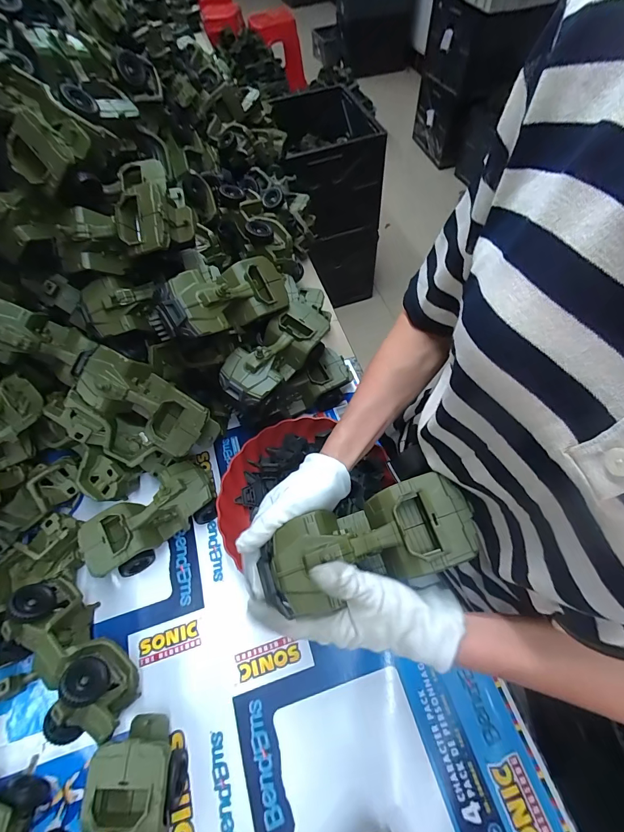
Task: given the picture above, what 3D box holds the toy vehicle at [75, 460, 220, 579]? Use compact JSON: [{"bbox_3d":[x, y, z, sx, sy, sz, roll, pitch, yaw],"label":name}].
[{"bbox_3d":[-0.218,0.139,0.493,0.171,0.069,0.080,-34,64,-14],"label":"toy vehicle"}]

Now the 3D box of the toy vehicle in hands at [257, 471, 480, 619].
[{"bbox_3d":[0.050,0.115,0.322,0.179,0.057,0.076,-17,61,-3],"label":"toy vehicle in hands"}]

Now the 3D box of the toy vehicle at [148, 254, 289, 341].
[{"bbox_3d":[-0.116,-0.159,0.483,0.084,0.077,0.192,36,48,21],"label":"toy vehicle"}]

